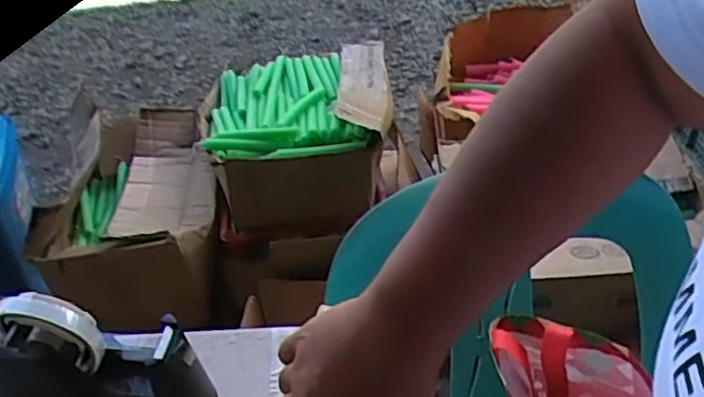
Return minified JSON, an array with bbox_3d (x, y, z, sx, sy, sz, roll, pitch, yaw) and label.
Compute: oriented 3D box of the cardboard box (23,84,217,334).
[{"bbox_3d":[-0.424,0.026,1.324,0.315,0.276,0.432,-9,43,-2],"label":"cardboard box"}]

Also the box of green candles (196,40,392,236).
[{"bbox_3d":[-0.111,-0.136,1.342,0.380,0.201,0.392,-7,43,1],"label":"box of green candles"}]

